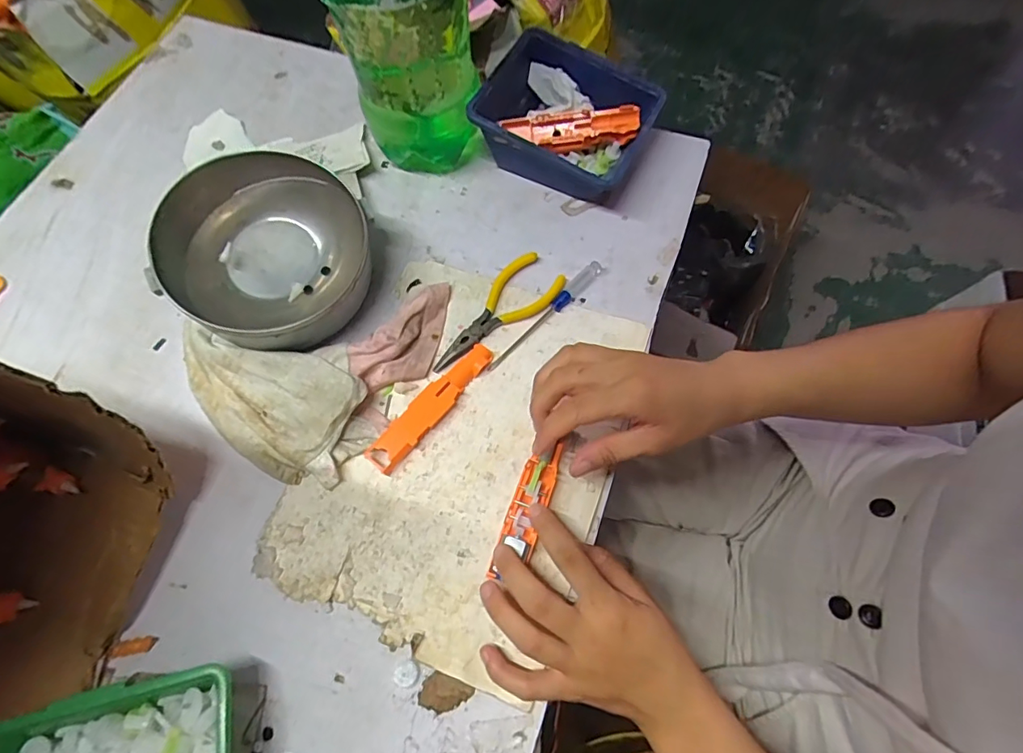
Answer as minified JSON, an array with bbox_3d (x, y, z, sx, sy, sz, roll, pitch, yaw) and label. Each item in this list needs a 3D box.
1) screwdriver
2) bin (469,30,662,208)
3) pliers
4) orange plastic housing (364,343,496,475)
[{"bbox_3d":[0.029,-0.051,0.407,0.010,0.010,0.129,41,73,16],"label":"screwdriver"},{"bbox_3d":[0.049,-0.223,0.451,0.136,0.072,0.118,26,70,11],"label":"bin"},{"bbox_3d":[-0.013,-0.050,0.411,0.129,0.007,0.048,-42,72,-15],"label":"pliers"},{"bbox_3d":[-0.058,0.021,0.374,0.023,0.011,0.119,38,73,16],"label":"orange plastic housing"}]

